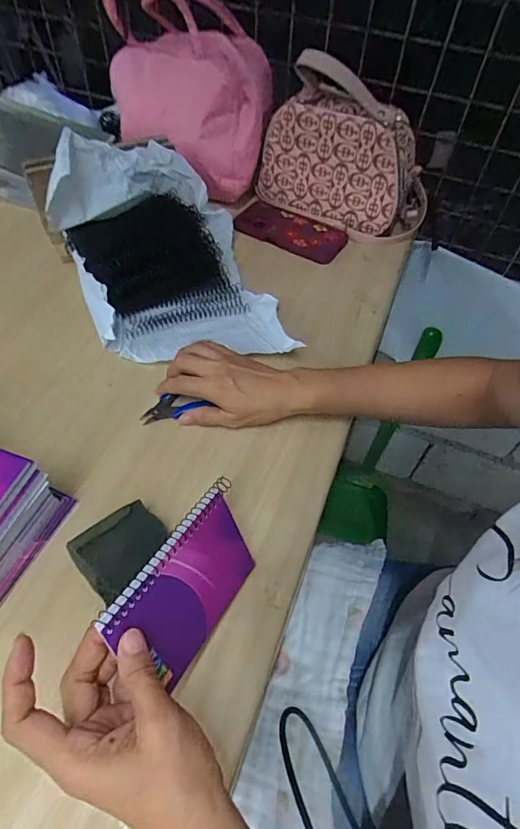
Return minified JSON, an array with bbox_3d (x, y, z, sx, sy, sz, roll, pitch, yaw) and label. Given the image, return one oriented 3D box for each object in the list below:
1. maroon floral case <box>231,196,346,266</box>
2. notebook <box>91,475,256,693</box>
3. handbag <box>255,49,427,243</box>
[{"bbox_3d":[0.043,-0.283,0.697,0.171,0.009,0.084,26,57,15],"label":"maroon floral case"},{"bbox_3d":[-0.049,0.121,0.327,0.005,0.083,0.132,-5,26,34],"label":"notebook"},{"bbox_3d":[0.127,-0.382,0.651,0.236,0.194,0.098,28,58,16],"label":"handbag"}]

